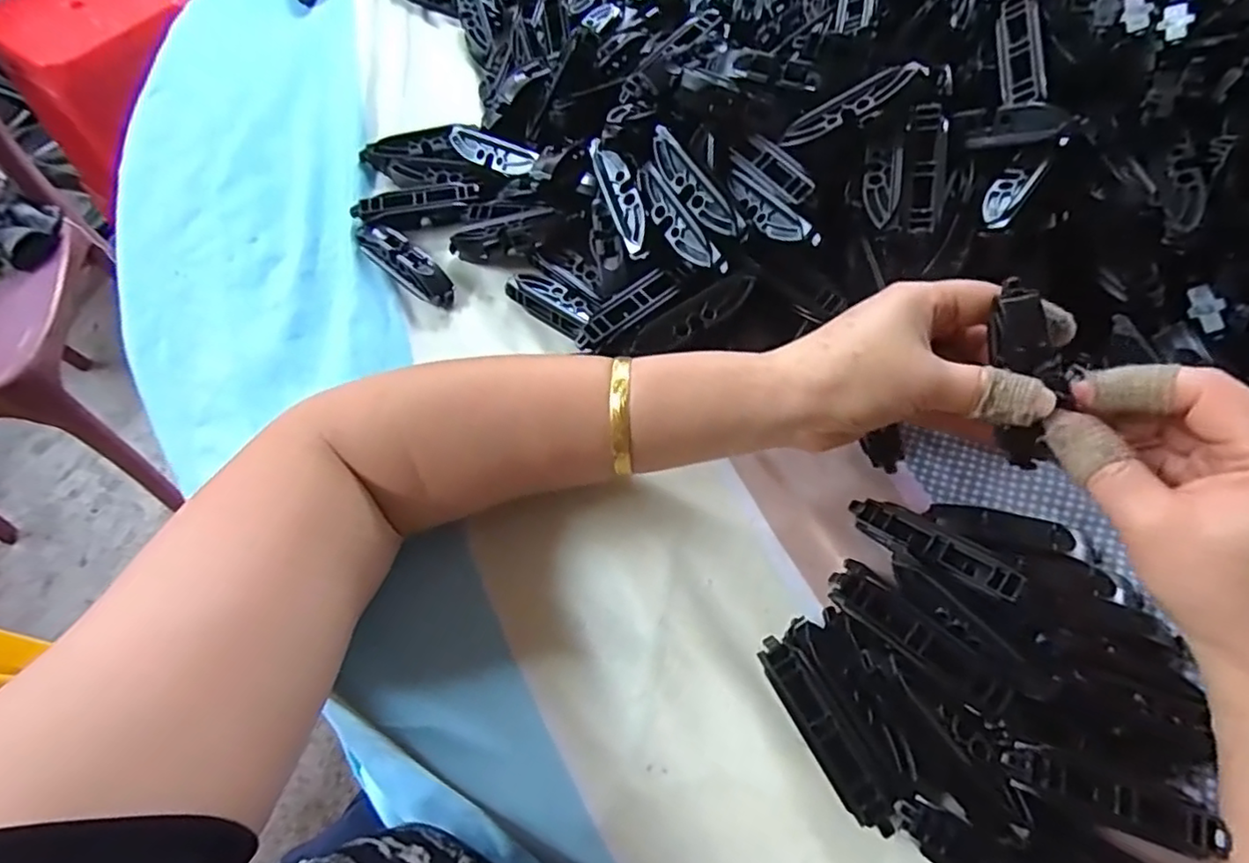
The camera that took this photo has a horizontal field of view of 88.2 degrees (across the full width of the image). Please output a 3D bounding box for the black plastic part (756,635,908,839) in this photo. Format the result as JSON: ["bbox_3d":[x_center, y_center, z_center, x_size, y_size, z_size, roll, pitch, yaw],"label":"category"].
[{"bbox_3d":[0.084,0.126,0.272,0.021,0.016,0.079,-30,66,-13],"label":"black plastic part"}]

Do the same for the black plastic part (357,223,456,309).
[{"bbox_3d":[-0.133,-0.103,0.386,0.079,0.016,0.022,35,69,17],"label":"black plastic part"}]

